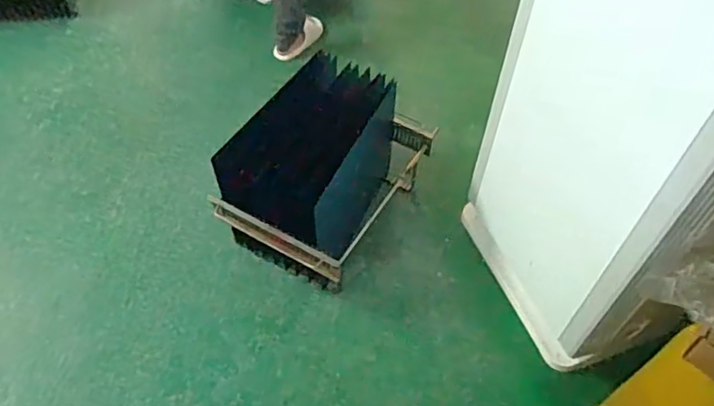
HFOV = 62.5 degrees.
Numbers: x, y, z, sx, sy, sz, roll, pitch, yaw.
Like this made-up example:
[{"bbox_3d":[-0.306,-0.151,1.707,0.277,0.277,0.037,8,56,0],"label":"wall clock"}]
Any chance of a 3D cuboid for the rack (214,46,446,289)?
[{"bbox_3d":[-0.092,-0.111,1.696,0.412,0.377,0.582,26,56,16],"label":"rack"}]

